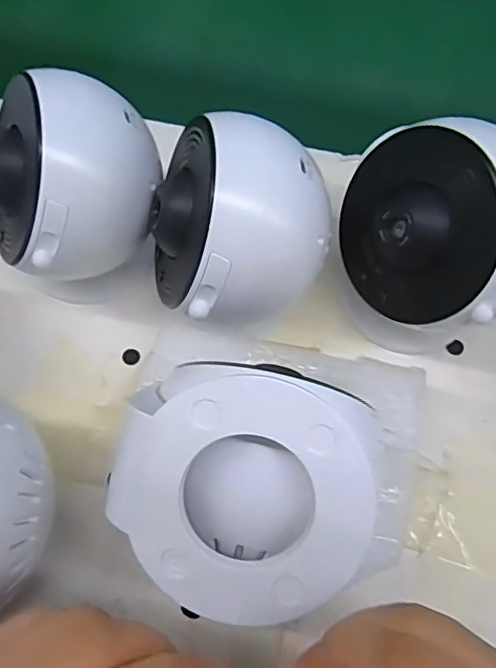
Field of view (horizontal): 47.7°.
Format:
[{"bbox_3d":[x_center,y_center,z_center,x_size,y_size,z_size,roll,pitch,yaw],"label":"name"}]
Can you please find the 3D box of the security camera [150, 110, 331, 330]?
[{"bbox_3d":[-0.006,-0.060,0.278,0.089,0.073,0.094,-10,64,-6],"label":"security camera"}]

